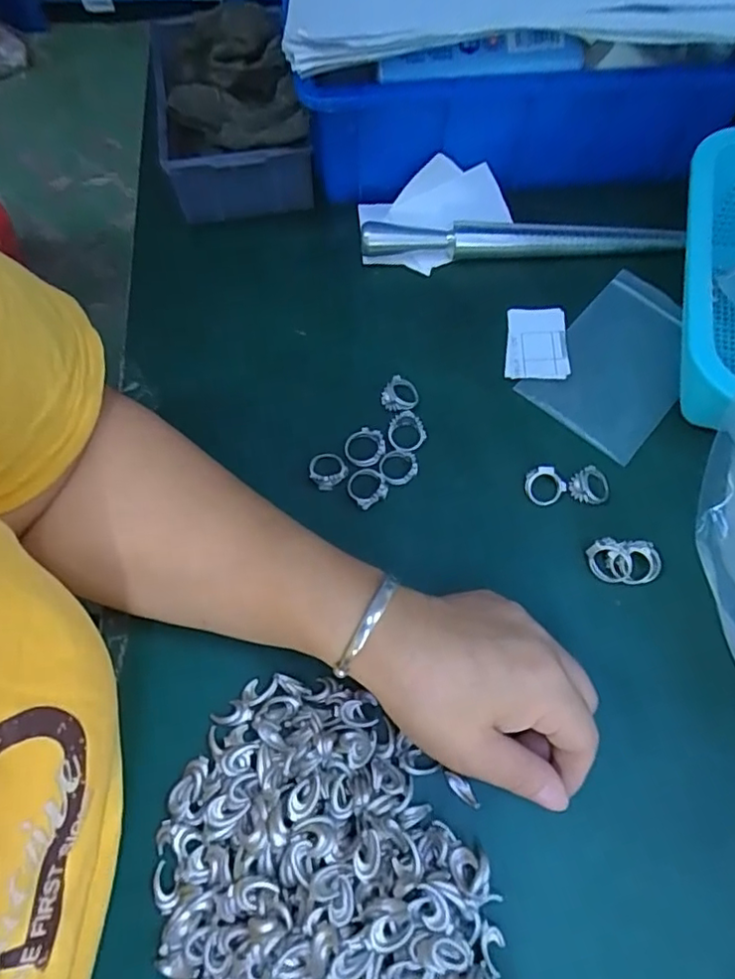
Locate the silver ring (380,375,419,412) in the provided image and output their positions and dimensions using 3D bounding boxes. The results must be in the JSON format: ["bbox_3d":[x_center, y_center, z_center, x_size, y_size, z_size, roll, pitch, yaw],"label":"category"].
[{"bbox_3d":[0.019,-0.058,0.358,0.022,0.006,0.022,0,67,0],"label":"silver ring"}]

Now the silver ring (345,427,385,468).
[{"bbox_3d":[-0.001,-0.025,0.345,0.024,0.005,0.021,-38,72,-15],"label":"silver ring"}]

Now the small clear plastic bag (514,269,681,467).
[{"bbox_3d":[0.164,-0.082,0.377,0.079,0.008,0.127,40,73,12],"label":"small clear plastic bag"}]

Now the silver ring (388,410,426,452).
[{"bbox_3d":[0.023,-0.034,0.351,0.022,0.006,0.024,0,67,0],"label":"silver ring"}]

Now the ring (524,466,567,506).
[{"bbox_3d":[0.100,-0.003,0.334,0.020,0.009,0.021,0,67,0],"label":"ring"}]

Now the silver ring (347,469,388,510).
[{"bbox_3d":[-0.001,-0.002,0.338,0.021,0.008,0.021,0,67,0],"label":"silver ring"}]

